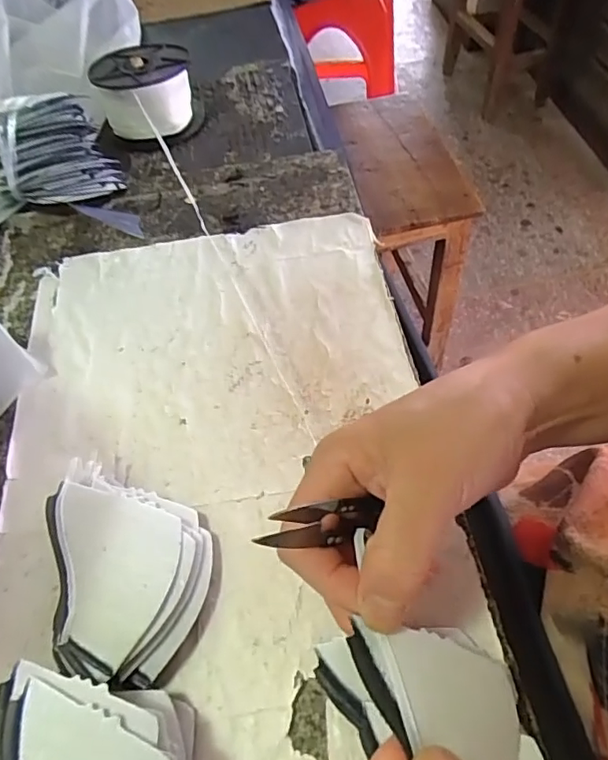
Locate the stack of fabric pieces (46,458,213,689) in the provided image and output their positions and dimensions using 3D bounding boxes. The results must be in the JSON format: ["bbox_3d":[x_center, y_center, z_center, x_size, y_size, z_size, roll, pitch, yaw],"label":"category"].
[{"bbox_3d":[-0.087,0.089,0.285,0.072,0.029,0.114,-16,56,-8],"label":"stack of fabric pieces"}]

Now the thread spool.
[{"bbox_3d":[-0.147,-0.274,0.533,0.090,0.056,0.090,-1,55,2],"label":"thread spool"}]

